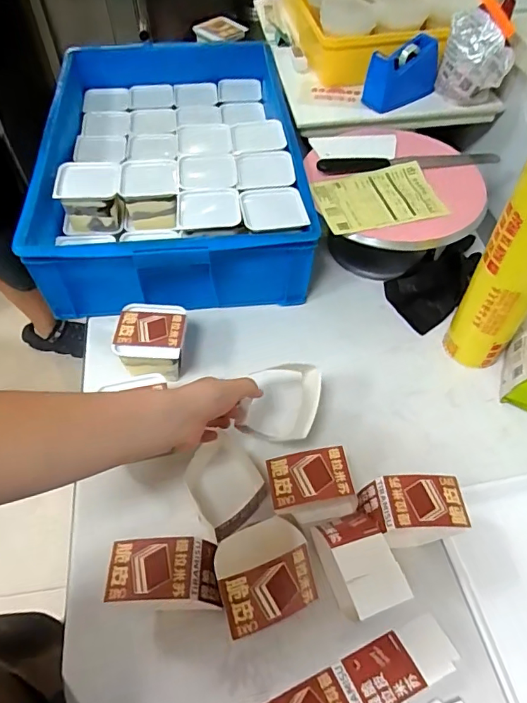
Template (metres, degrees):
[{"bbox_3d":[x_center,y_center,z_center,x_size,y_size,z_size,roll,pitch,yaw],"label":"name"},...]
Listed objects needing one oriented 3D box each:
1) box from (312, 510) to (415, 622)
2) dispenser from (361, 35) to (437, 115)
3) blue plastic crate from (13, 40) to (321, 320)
[{"bbox_3d":[0.103,0.234,0.539,0.063,0.079,0.110,-15,55,-10],"label":"box"},{"bbox_3d":[0.255,-0.503,0.889,0.137,0.097,0.055,-29,59,-19],"label":"dispenser"},{"bbox_3d":[-0.164,-0.352,0.924,0.429,0.177,0.673,-5,54,-3],"label":"blue plastic crate"}]

